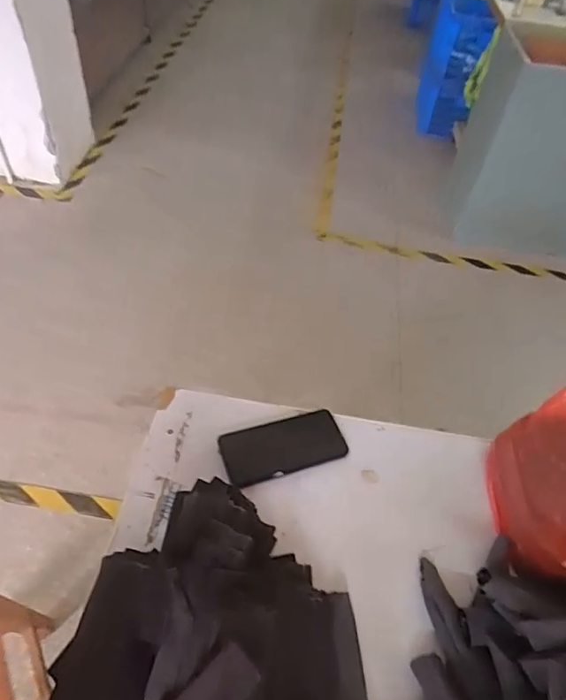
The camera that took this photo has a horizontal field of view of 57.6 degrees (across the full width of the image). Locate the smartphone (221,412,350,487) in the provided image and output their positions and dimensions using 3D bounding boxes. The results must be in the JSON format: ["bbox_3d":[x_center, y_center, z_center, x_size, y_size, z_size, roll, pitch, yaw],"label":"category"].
[{"bbox_3d":[0.001,0.128,0.694,0.163,0.010,0.084,-9,51,-15],"label":"smartphone"}]

